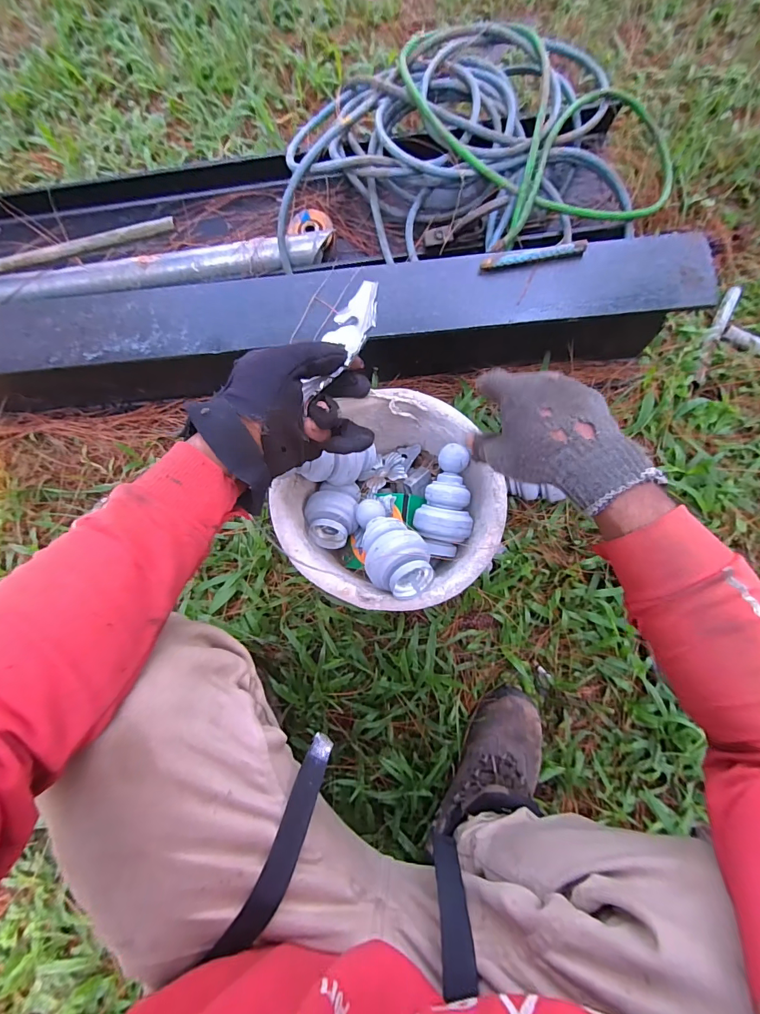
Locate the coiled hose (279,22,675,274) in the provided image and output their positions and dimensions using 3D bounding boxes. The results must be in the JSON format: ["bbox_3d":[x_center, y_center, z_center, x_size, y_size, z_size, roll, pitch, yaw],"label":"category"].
[{"bbox_3d":[0.156,-0.551,0.647,0.609,0.121,0.358,2,81,4],"label":"coiled hose"}]

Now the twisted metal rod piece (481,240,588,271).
[{"bbox_3d":[0.188,-0.304,0.500,0.126,0.014,0.011,-10,80,-1],"label":"twisted metal rod piece"}]

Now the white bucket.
[{"bbox_3d":[0.022,0.000,0.557,0.251,0.190,0.261,40,85,8],"label":"white bucket"}]

